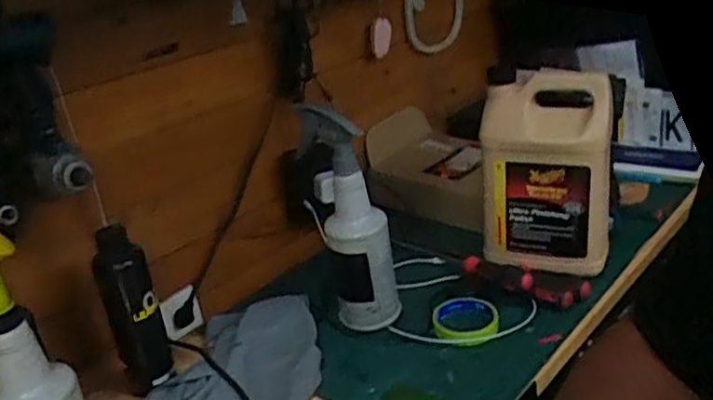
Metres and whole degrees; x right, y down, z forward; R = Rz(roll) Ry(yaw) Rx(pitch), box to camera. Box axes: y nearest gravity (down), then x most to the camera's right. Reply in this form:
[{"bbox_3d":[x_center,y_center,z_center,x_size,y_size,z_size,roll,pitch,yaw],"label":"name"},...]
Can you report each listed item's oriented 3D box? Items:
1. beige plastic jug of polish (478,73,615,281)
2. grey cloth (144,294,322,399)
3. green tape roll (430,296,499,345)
[{"bbox_3d":[0.269,-0.039,0.961,0.173,0.260,0.110,2,25,20],"label":"beige plastic jug of polish"},{"bbox_3d":[-0.154,0.231,0.835,0.185,0.042,0.347,2,25,20],"label":"grey cloth"},{"bbox_3d":[0.147,0.160,0.908,0.085,0.020,0.090,-6,24,3],"label":"green tape roll"}]

